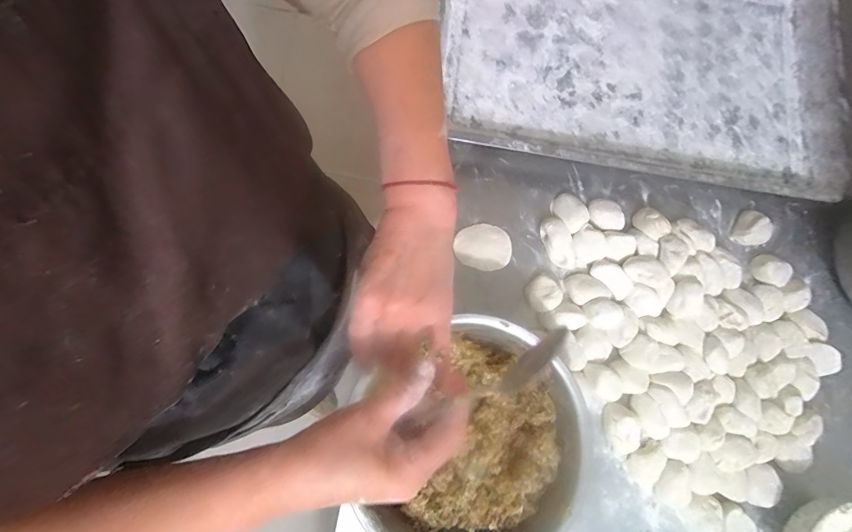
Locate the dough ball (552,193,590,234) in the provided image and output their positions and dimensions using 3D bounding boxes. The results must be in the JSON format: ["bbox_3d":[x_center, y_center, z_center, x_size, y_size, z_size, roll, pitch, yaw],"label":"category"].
[{"bbox_3d":[0.191,-0.071,0.529,0.034,0.021,0.051,-29,81,-7],"label":"dough ball"}]

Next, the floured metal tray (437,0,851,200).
[{"bbox_3d":[0.311,-0.313,0.583,0.583,0.069,0.411,8,79,0],"label":"floured metal tray"}]

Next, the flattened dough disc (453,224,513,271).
[{"bbox_3d":[0.074,-0.026,0.523,0.074,0.008,0.057,13,79,1],"label":"flattened dough disc"}]

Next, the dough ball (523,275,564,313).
[{"bbox_3d":[0.145,0.035,0.501,0.041,0.021,0.043,0,79,-1],"label":"dough ball"}]

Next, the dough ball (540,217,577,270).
[{"bbox_3d":[0.173,-0.031,0.518,0.034,0.024,0.069,-16,80,-4],"label":"dough ball"}]

